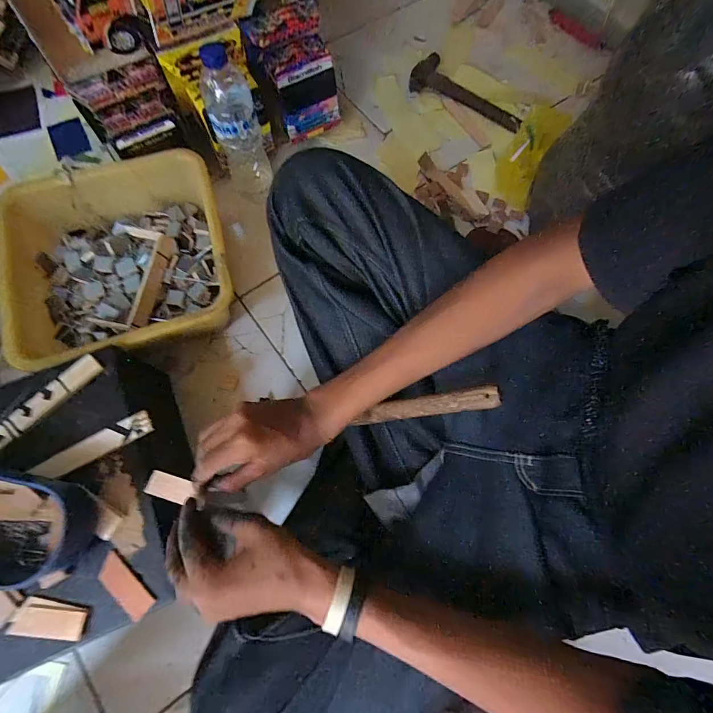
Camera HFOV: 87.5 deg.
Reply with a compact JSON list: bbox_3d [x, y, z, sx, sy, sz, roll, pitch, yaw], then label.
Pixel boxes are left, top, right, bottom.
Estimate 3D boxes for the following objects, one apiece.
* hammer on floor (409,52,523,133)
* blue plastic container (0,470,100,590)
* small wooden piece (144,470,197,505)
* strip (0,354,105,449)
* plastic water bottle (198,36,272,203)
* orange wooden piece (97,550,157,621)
[{"bbox_3d":[0.221,-0.515,0.734,0.241,0.040,0.103,34,74,9],"label":"hammer on floor"},{"bbox_3d":[-0.323,0.154,0.342,0.148,0.041,0.086,12,72,2],"label":"blue plastic container"},{"bbox_3d":[-0.187,0.132,0.375,0.051,0.004,0.024,13,72,6],"label":"small wooden piece"},{"bbox_3d":[-0.331,0.047,0.397,0.026,0.010,0.127,44,76,12],"label":"strip"},{"bbox_3d":[-0.175,-0.333,0.558,0.066,0.184,0.075,-14,73,-6],"label":"plastic water bottle"},{"bbox_3d":[-0.213,0.210,0.341,0.063,0.007,0.023,39,75,10],"label":"orange wooden piece"}]

